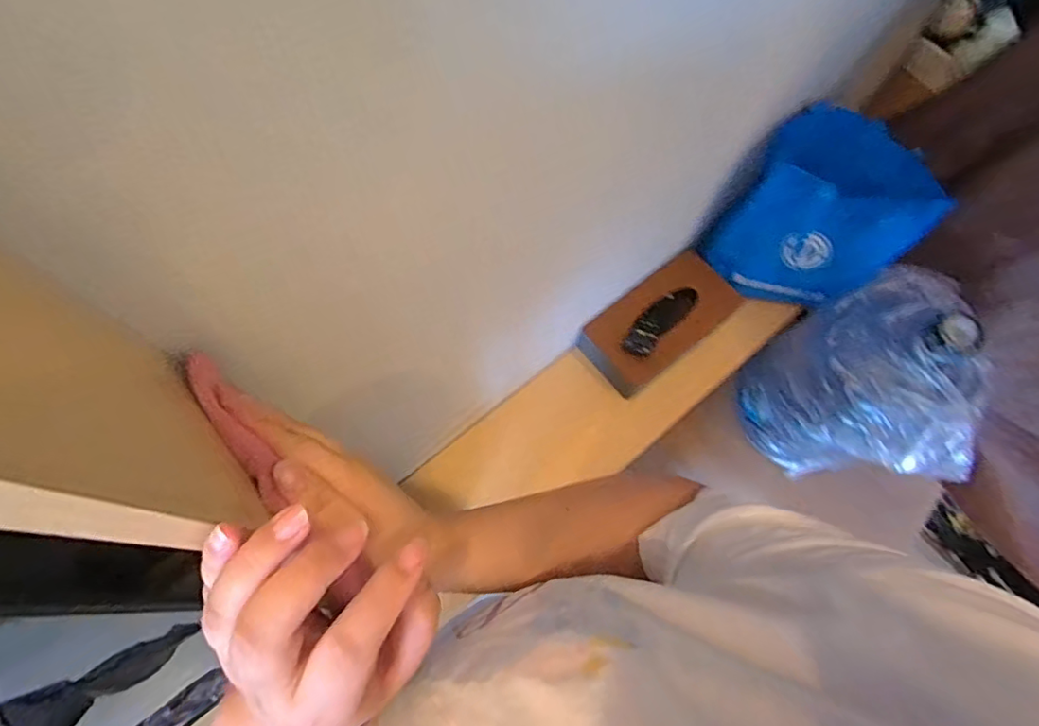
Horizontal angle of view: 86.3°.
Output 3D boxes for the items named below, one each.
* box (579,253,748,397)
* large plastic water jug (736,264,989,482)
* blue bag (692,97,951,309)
[{"bbox_3d":[0.229,-0.070,0.895,0.253,0.084,0.130,-36,73,-14],"label":"box"},{"bbox_3d":[0.556,0.036,0.919,0.239,0.414,0.281,-40,74,-15],"label":"large plastic water jug"},{"bbox_3d":[0.429,-0.199,0.818,0.182,0.240,0.228,-38,73,-14],"label":"blue bag"}]

